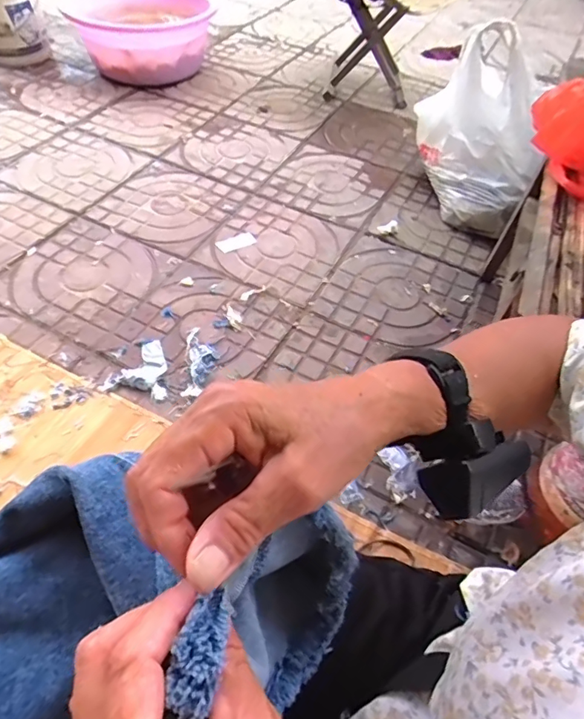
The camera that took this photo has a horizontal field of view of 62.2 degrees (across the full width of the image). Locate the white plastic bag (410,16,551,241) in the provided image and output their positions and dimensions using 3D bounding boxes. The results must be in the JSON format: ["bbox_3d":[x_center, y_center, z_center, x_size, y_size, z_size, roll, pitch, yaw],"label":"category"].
[{"bbox_3d":[0.392,-0.468,1.002,0.130,0.307,0.294,-13,55,-13],"label":"white plastic bag"}]

